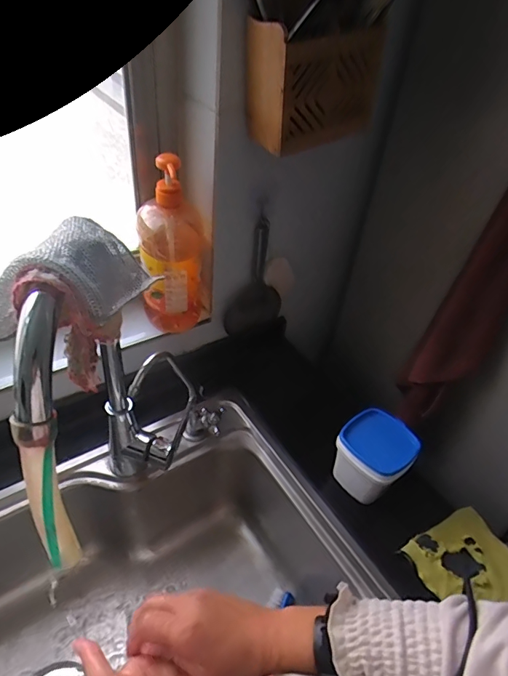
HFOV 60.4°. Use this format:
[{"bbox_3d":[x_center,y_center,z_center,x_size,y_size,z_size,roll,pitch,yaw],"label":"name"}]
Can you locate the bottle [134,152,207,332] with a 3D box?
[{"bbox_3d":[-0.119,-0.123,0.652,0.101,0.267,0.073,-2,42,-11],"label":"bottle"}]

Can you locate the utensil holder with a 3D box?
[{"bbox_3d":[0.072,-0.302,0.528,0.163,0.120,0.075,-17,46,-25],"label":"utensil holder"}]

